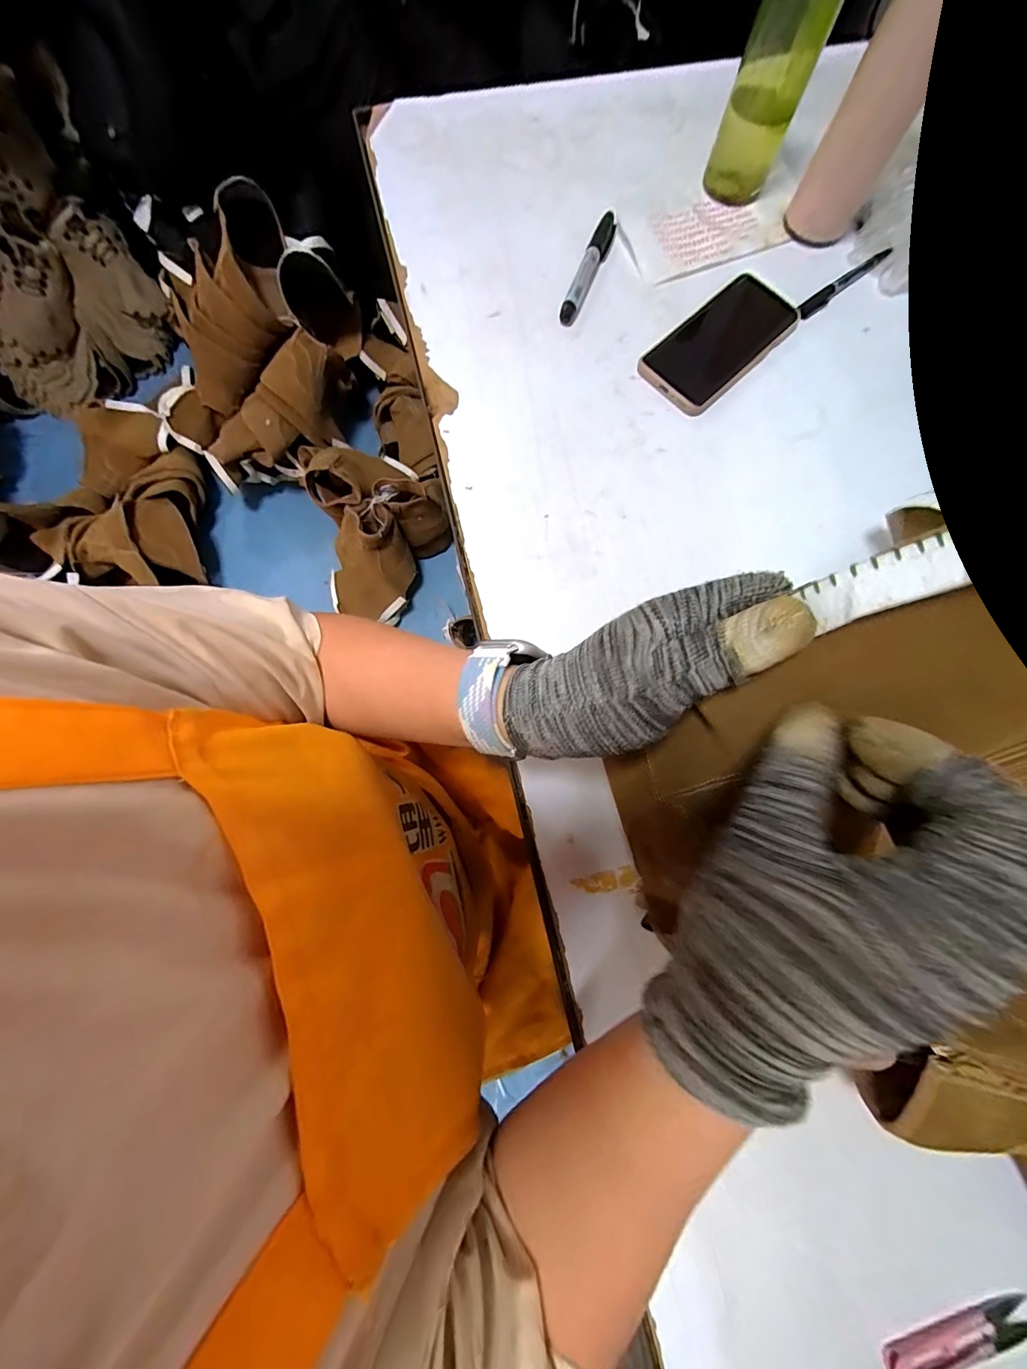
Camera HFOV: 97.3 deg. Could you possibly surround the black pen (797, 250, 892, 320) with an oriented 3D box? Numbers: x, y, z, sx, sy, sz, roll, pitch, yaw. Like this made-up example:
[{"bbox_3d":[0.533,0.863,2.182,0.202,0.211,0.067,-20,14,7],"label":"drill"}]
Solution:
[{"bbox_3d":[0.338,-0.412,0.465,0.128,0.009,0.014,-39,81,-9],"label":"black pen"}]

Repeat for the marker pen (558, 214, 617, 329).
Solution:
[{"bbox_3d":[0.077,-0.420,0.455,0.019,0.015,0.142,21,78,3],"label":"marker pen"}]

